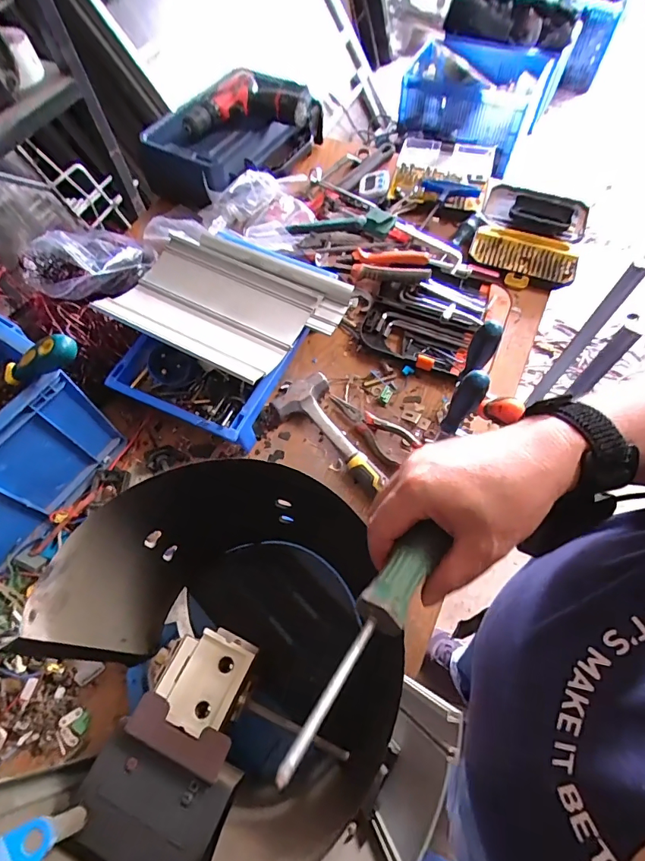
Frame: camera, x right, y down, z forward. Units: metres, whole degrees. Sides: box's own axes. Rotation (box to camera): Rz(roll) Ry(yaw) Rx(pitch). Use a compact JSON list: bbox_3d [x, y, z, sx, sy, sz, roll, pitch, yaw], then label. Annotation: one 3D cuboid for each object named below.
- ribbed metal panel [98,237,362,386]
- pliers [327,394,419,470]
[{"bbox_3d":[-0.130,-0.180,0.606,0.290,0.049,0.223,21,65,14],"label":"ribbed metal panel"},{"bbox_3d":[0.072,-0.013,0.644,0.062,0.015,0.148,-36,65,-15],"label":"pliers"}]

